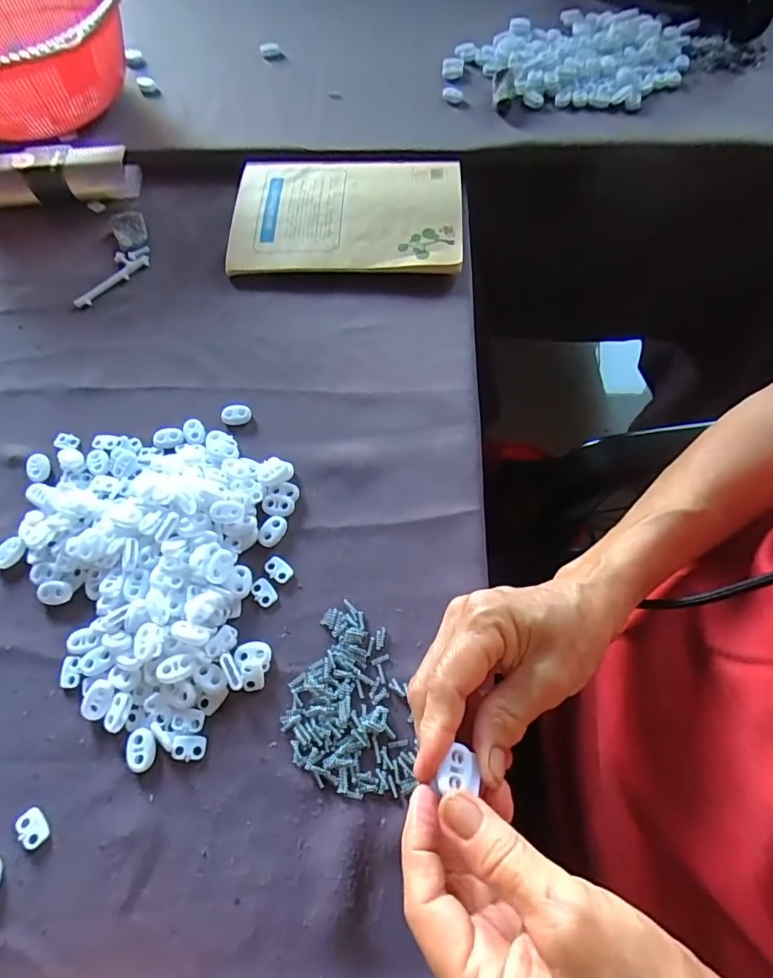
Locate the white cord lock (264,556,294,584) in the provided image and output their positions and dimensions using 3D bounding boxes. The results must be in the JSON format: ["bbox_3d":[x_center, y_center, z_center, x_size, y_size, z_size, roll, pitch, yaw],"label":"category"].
[{"bbox_3d":[-0.072,0.053,0.332,0.019,0.004,0.013,35,71,17],"label":"white cord lock"}]

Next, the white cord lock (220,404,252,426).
[{"bbox_3d":[-0.114,-0.056,0.379,0.023,0.005,0.015,1,65,3],"label":"white cord lock"}]

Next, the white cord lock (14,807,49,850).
[{"bbox_3d":[-0.196,0.188,0.278,0.013,0.004,0.020,-37,69,-14],"label":"white cord lock"}]

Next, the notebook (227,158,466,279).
[{"bbox_3d":[-0.037,-0.253,0.455,0.204,0.012,0.138,1,68,6],"label":"notebook"}]

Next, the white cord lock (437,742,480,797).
[{"bbox_3d":[0.031,0.120,0.217,0.017,0.008,0.017,2,65,3],"label":"white cord lock"}]

